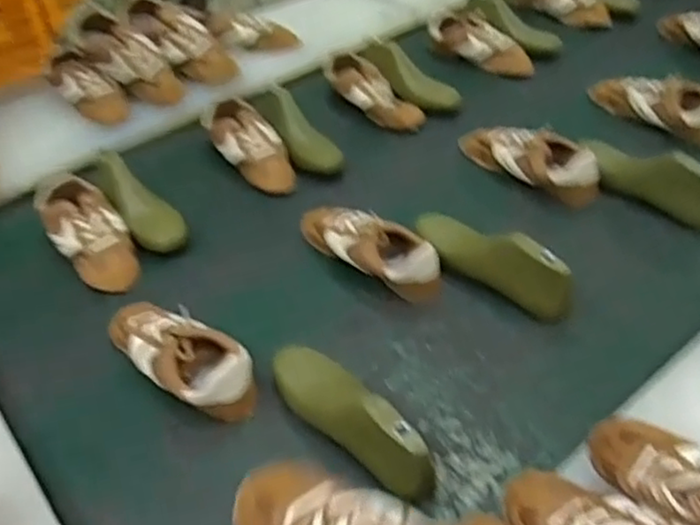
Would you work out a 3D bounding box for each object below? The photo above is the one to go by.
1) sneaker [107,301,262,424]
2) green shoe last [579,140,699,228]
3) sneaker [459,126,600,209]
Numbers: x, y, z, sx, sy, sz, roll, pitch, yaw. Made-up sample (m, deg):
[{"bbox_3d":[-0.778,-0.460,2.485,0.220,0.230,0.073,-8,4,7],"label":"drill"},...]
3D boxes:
[{"bbox_3d":[-0.201,0.102,0.790,0.219,0.065,0.091,28,53,29],"label":"sneaker"},{"bbox_3d":[0.419,-0.118,0.957,0.054,0.070,0.201,-35,52,-28],"label":"green shoe last"},{"bbox_3d":[0.266,-0.157,1.032,0.227,0.073,0.085,26,51,27],"label":"sneaker"}]

